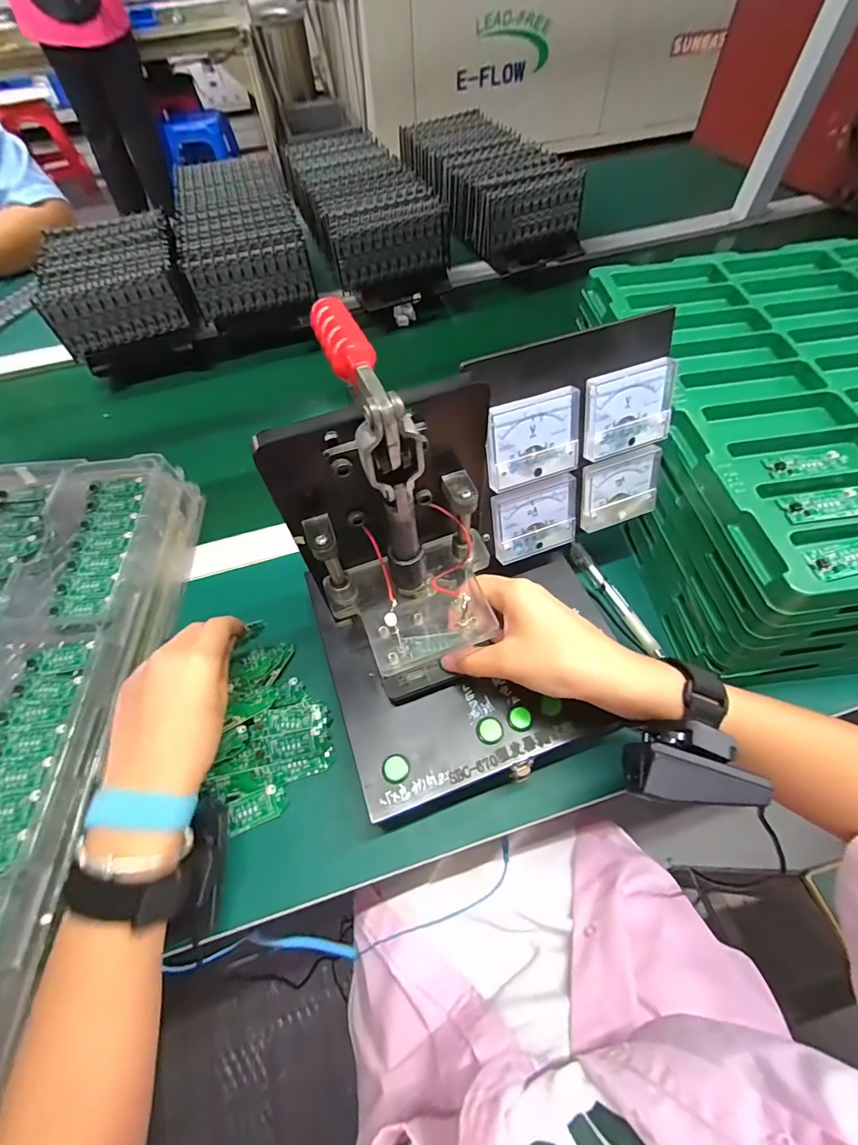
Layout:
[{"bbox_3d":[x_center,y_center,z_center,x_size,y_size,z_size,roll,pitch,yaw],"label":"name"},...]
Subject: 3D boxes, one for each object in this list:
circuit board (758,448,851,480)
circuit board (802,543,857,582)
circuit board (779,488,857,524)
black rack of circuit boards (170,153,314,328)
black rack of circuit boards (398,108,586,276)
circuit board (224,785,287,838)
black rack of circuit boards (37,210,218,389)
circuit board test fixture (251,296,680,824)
[{"bbox_3d":[0.280,-0.080,0.339,0.060,0.004,0.023,-9,58,-3],"label":"circuit board"},{"bbox_3d":[0.271,-0.009,0.293,0.060,0.006,0.023,-13,59,-5],"label":"circuit board"},{"bbox_3d":[0.275,-0.046,0.317,0.054,0.004,0.024,-8,58,-2],"label":"circuit board"},{"bbox_3d":[-0.292,-0.531,0.720,0.166,0.076,0.351,-16,59,-7],"label":"black rack of circuit boards"},{"bbox_3d":[0.100,-0.669,0.797,0.192,0.093,0.402,-19,59,-9],"label":"black rack of circuit boards"},{"bbox_3d":[-0.130,0.179,0.348,0.045,0.005,0.023,-21,60,-10],"label":"circuit board"},{"bbox_3d":[-0.427,-0.397,0.666,0.177,0.114,0.226,-18,59,-8],"label":"black rack of circuit boards"},{"bbox_3d":[0.066,-0.015,0.277,0.270,0.221,0.202,-14,59,-6],"label":"circuit board test fixture"}]

